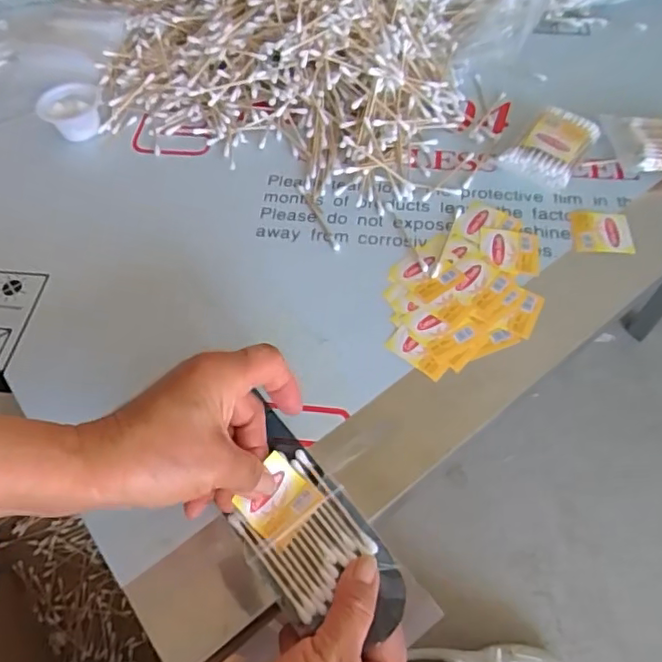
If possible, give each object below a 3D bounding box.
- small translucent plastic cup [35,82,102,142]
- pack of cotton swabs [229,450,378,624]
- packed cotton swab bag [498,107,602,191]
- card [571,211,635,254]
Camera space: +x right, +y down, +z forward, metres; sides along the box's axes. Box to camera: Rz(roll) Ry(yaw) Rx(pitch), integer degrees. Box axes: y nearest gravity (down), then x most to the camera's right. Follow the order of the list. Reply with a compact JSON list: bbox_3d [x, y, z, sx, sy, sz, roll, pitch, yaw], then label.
[{"bbox_3d":[-0.228,-0.194,0.506,0.049,0.026,0.045,-10,57,-5],"label":"small translucent plastic cup"},{"bbox_3d":[-0.016,0.110,0.319,0.056,0.011,0.076,-37,66,-16],"label":"pack of cotton swabs"},{"bbox_3d":[0.181,-0.150,0.468,0.051,0.018,0.076,33,64,21],"label":"packed cotton swab bag"},{"bbox_3d":[0.207,-0.076,0.436,0.042,0.004,0.040,3,57,3],"label":"card"}]

